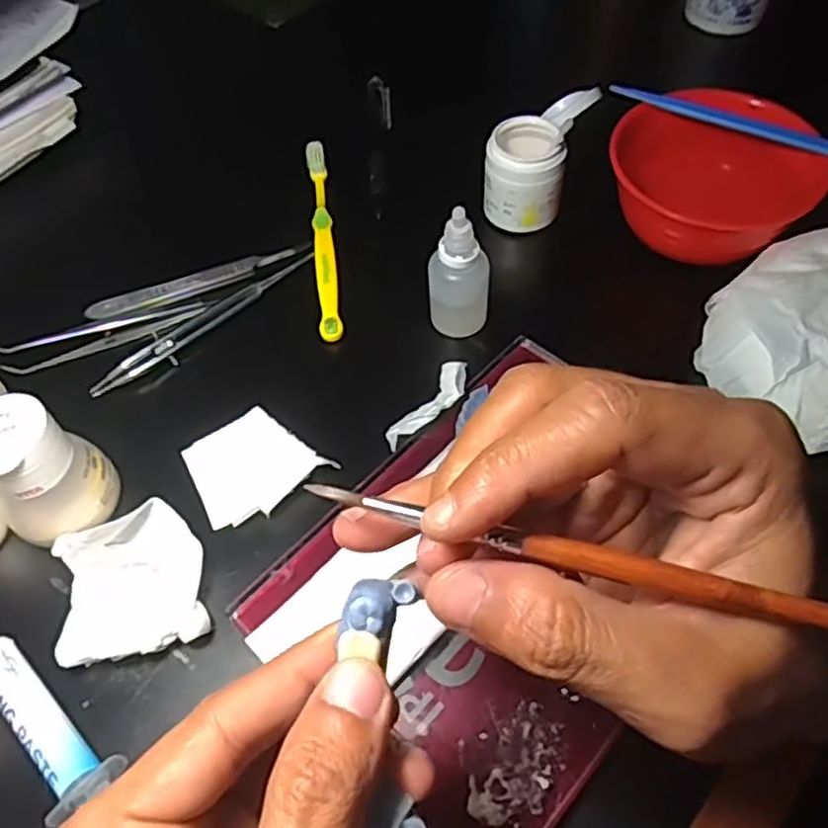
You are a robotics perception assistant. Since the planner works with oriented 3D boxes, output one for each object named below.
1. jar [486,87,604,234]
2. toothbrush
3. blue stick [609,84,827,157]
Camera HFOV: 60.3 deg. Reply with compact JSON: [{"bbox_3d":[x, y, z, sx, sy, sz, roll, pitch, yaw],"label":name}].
[{"bbox_3d":[0.070,-0.150,0.415,0.044,0.053,0.069,22,61,15],"label":"jar"},{"bbox_3d":[-0.054,-0.106,0.422,0.012,0.012,0.153,-7,58,-2],"label":"toothbrush"},{"bbox_3d":[0.175,-0.161,0.388,0.140,0.011,0.008,30,63,19],"label":"blue stick"}]

